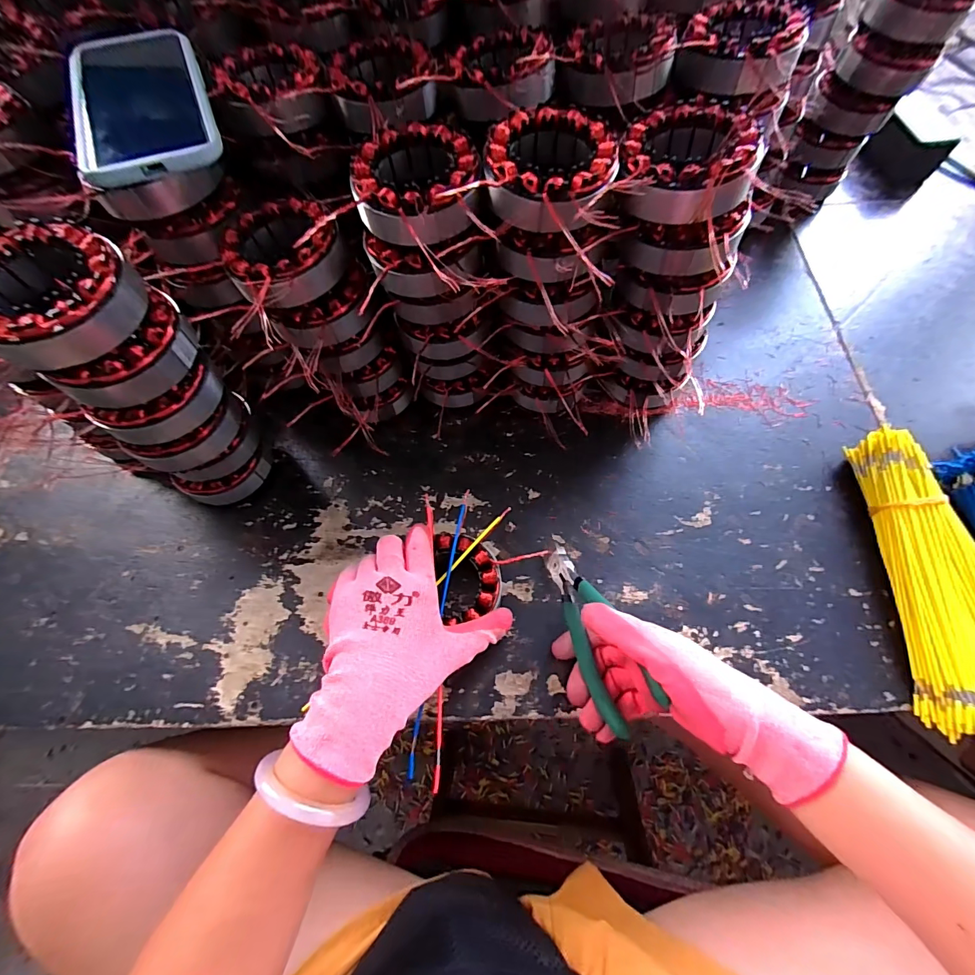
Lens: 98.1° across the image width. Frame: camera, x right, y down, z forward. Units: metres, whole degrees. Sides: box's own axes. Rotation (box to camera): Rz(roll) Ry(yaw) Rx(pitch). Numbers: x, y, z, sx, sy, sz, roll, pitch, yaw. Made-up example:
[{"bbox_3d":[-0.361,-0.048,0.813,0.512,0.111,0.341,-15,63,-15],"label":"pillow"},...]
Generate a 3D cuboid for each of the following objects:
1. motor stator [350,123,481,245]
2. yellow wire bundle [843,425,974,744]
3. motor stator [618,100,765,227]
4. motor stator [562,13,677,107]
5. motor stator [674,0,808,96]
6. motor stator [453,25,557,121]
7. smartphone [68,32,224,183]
[{"bbox_3d":[-0.048,-0.202,0.294,0.085,0.040,0.091,22,70,11],"label":"motor stator"},{"bbox_3d":[0.378,0.071,0.350,0.080,0.042,0.245,1,67,3],"label":"yellow wire bundle"},{"bbox_3d":[0.131,-0.214,0.281,0.084,0.035,0.094,12,68,8],"label":"motor stator"},{"bbox_3d":[0.104,-0.347,0.341,0.081,0.031,0.083,-1,67,2],"label":"motor stator"},{"bbox_3d":[0.201,-0.349,0.340,0.087,0.037,0.087,15,69,9],"label":"motor stator"},{"bbox_3d":[0.013,-0.335,0.340,0.078,0.030,0.093,0,67,3],"label":"motor stator"},{"bbox_3d":[-0.239,-0.266,0.291,0.085,0.010,0.161,-23,69,-8],"label":"smartphone"}]

